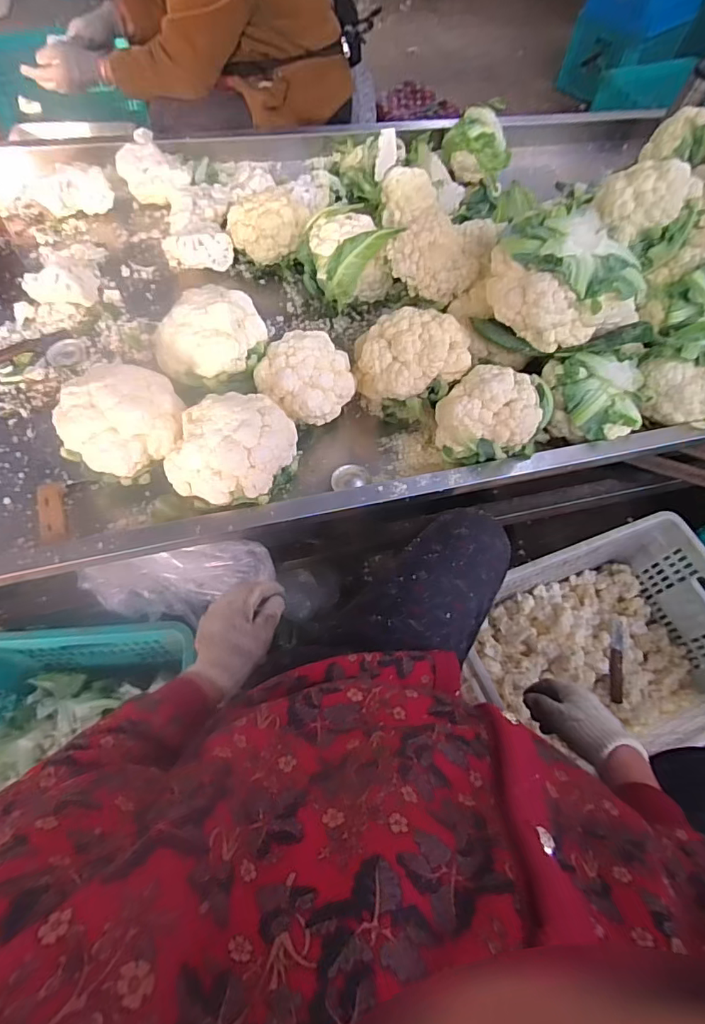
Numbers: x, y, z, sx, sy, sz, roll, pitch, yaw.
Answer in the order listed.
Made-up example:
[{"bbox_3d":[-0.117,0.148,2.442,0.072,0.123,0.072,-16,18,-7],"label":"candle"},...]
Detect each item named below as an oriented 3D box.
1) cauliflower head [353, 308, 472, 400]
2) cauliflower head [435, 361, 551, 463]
[{"bbox_3d":[0.097,-0.251,0.811,0.173,0.114,0.138,-19,64,-14],"label":"cauliflower head"},{"bbox_3d":[0.220,-0.155,0.760,0.167,0.106,0.126,-2,62,-5],"label":"cauliflower head"}]

